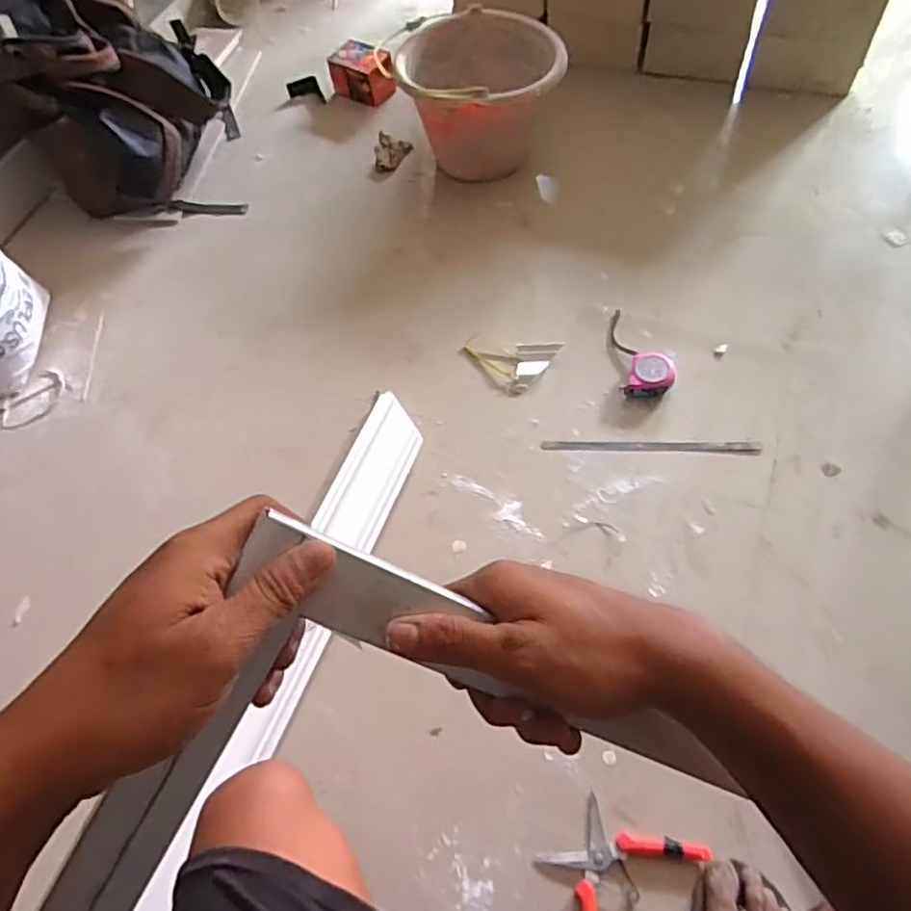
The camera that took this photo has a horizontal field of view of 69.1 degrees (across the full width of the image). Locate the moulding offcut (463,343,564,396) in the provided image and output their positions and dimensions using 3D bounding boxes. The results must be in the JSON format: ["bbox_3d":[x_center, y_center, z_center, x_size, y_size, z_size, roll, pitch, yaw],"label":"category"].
[{"bbox_3d":[0.093,-0.138,1.035,0.146,0.011,0.089,-3,59,5],"label":"moulding offcut"}]

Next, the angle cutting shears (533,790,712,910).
[{"bbox_3d":[0.160,0.431,0.683,0.169,0.018,0.117,-41,64,-17],"label":"angle cutting shears"}]

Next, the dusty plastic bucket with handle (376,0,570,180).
[{"bbox_3d":[0.042,-0.659,1.244,0.255,0.224,0.278,-3,59,5],"label":"dusty plastic bucket with handle"}]

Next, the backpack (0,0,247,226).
[{"bbox_3d":[-0.648,-0.726,1.261,0.341,0.353,0.432,-13,59,-2],"label":"backpack"}]

